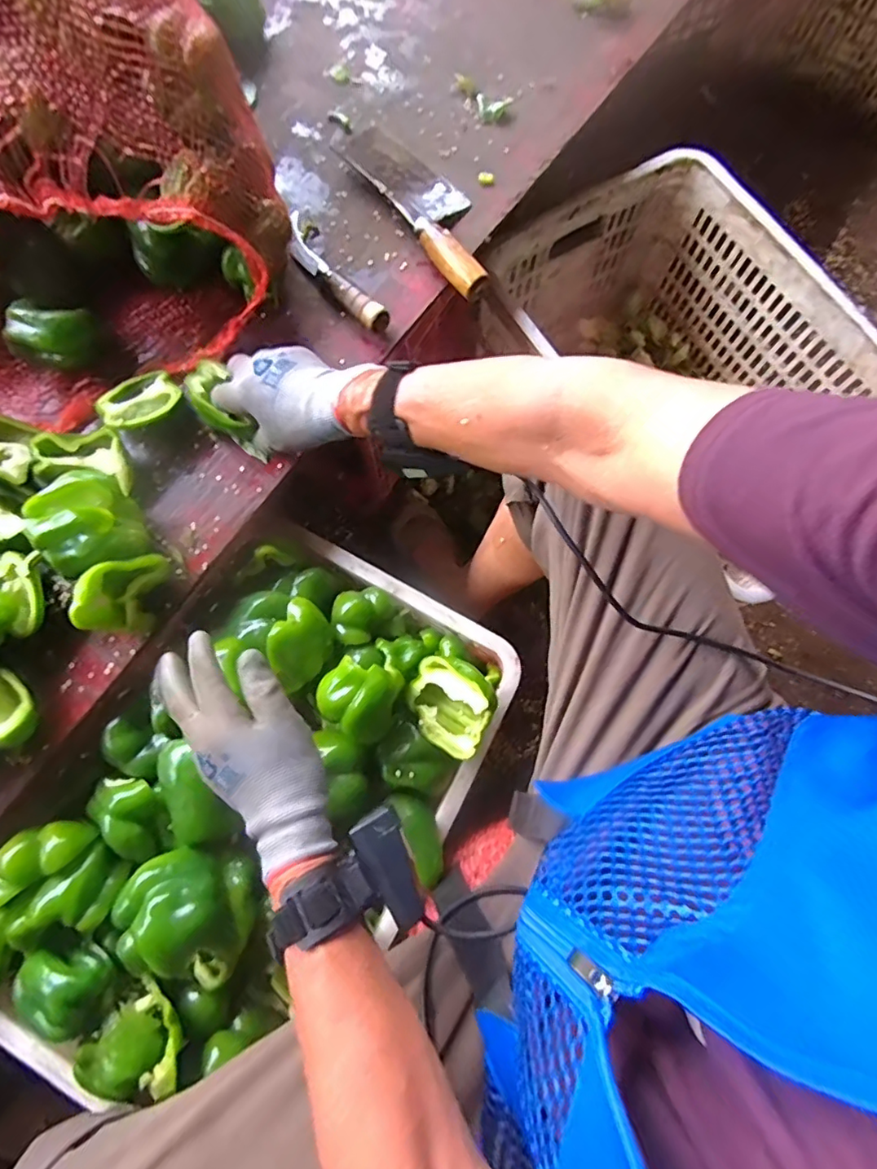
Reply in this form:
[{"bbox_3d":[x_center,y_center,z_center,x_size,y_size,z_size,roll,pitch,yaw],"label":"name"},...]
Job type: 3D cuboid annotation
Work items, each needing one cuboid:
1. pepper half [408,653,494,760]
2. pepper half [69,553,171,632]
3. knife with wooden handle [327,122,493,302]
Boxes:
[{"bbox_3d":[0.010,0.108,0.507,0.080,0.050,0.073,33,76,5],"label":"pepper half"},{"bbox_3d":[-0.270,0.005,0.476,0.046,0.060,0.077,20,77,5],"label":"pepper half"},{"bbox_3d":[-0.012,-0.411,0.593,0.083,0.028,0.251,-33,80,-11],"label":"knife with wooden handle"}]

